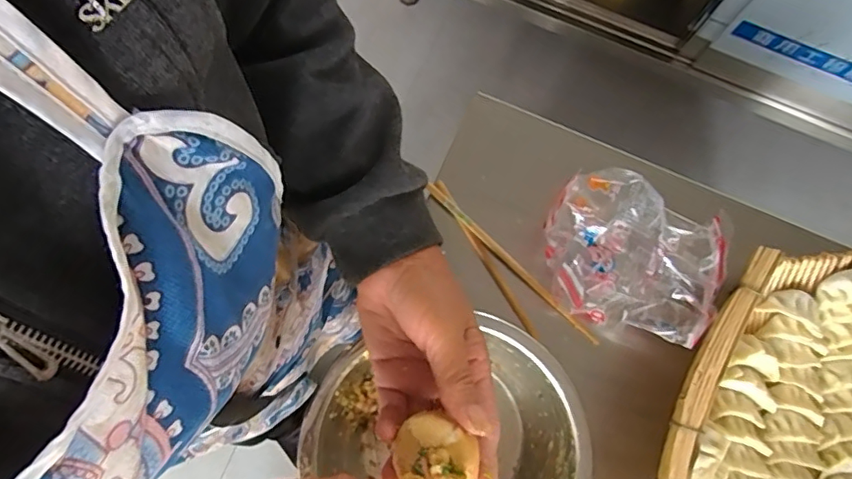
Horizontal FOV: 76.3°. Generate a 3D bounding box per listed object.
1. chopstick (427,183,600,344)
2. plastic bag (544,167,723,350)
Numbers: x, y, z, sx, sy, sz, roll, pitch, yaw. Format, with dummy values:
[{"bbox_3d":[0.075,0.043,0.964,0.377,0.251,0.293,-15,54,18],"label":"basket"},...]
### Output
[{"bbox_3d":[0.086,0.024,0.559,0.232,0.014,0.010,43,82,8],"label":"chopstick"},{"bbox_3d":[0.196,0.013,0.520,0.159,0.060,0.140,26,80,5],"label":"plastic bag"}]

